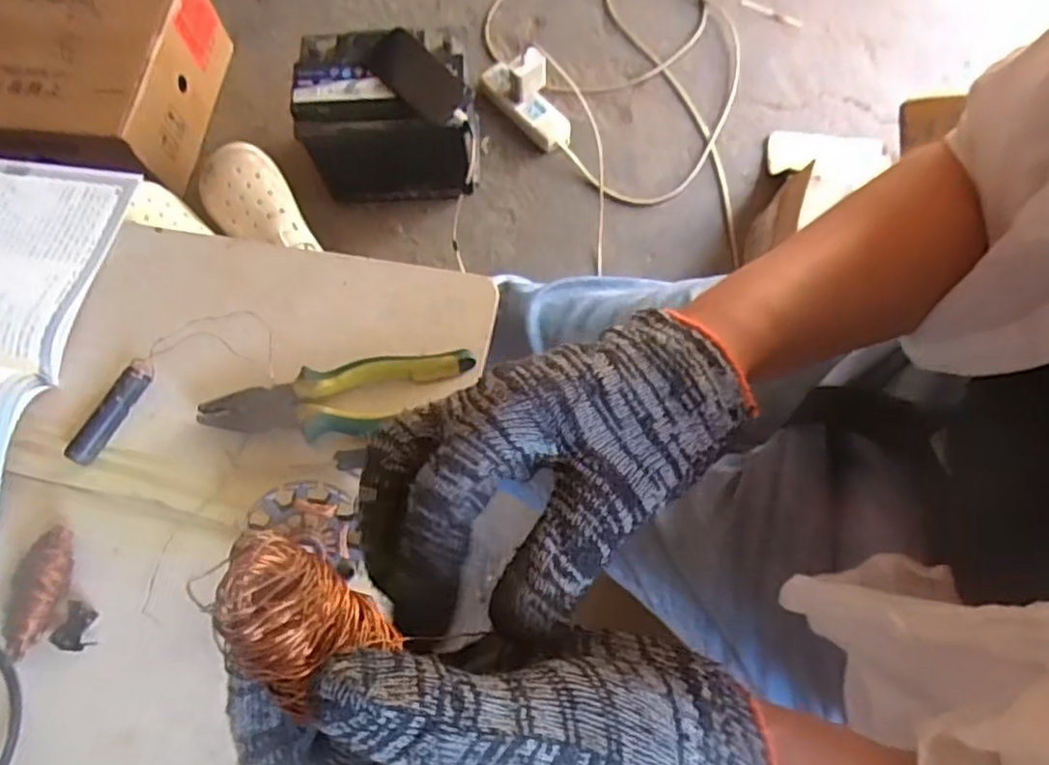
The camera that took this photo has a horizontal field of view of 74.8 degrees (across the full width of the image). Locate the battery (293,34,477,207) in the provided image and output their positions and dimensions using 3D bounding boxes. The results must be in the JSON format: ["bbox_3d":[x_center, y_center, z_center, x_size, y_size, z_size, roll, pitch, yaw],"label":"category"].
[{"bbox_3d":[-0.187,-0.375,0.988,0.230,0.185,0.173,-1,71,2],"label":"battery"}]

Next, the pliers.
[{"bbox_3d":[-0.132,0.011,0.485,0.189,0.015,0.052,-8,71,-1],"label":"pliers"}]

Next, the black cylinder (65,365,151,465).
[{"bbox_3d":[-0.295,0.024,0.490,0.017,0.020,0.074,28,74,11],"label":"black cylinder"}]

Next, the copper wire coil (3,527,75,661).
[{"bbox_3d":[-0.316,0.137,0.449,0.028,0.029,0.079,14,72,7],"label":"copper wire coil"}]

